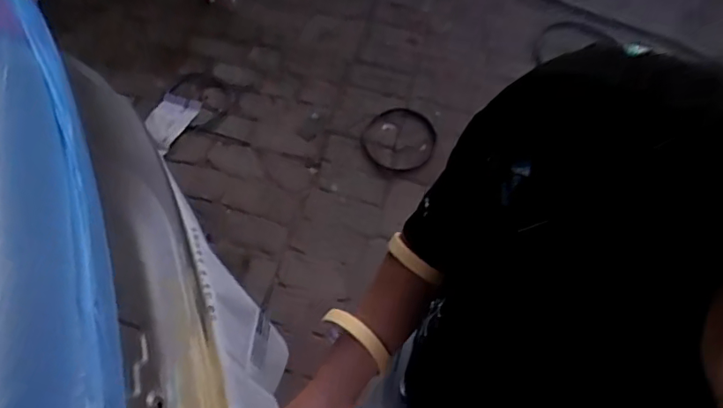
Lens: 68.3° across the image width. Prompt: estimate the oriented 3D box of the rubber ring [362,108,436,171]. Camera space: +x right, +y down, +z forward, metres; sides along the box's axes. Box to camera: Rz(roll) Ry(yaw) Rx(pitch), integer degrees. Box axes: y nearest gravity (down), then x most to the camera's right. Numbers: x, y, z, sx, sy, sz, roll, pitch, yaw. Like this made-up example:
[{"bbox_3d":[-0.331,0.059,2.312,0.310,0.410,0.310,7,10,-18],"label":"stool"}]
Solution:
[{"bbox_3d":[0.141,-0.239,1.959,0.261,0.030,0.311,25,62,-5],"label":"rubber ring"}]

